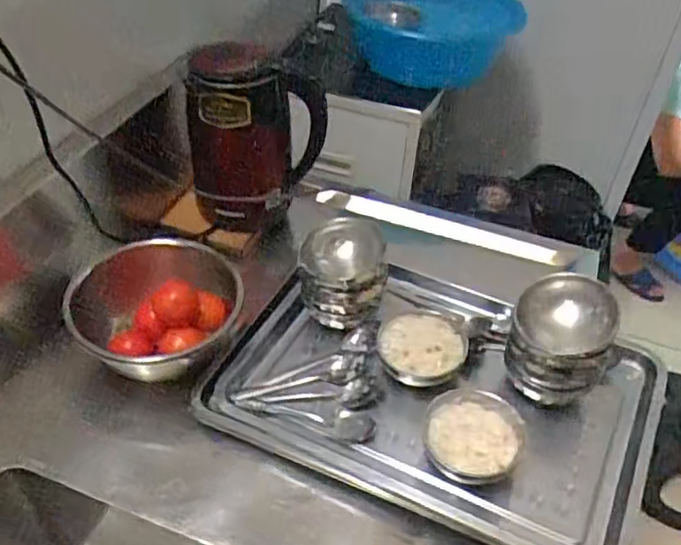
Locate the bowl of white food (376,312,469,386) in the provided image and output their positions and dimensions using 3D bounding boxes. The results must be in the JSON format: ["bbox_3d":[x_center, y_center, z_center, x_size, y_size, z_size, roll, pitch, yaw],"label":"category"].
[{"bbox_3d":[0.099,0.096,0.785,0.104,0.039,0.096,3,42,-2],"label":"bowl of white food"}]

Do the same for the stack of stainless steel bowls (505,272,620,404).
[{"bbox_3d":[0.250,0.084,0.748,0.109,0.119,0.113,19,44,15],"label":"stack of stainless steel bowls"}]

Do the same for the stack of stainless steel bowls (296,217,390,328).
[{"bbox_3d":[0.002,0.006,0.831,0.109,0.102,0.107,3,42,-2],"label":"stack of stainless steel bowls"}]

